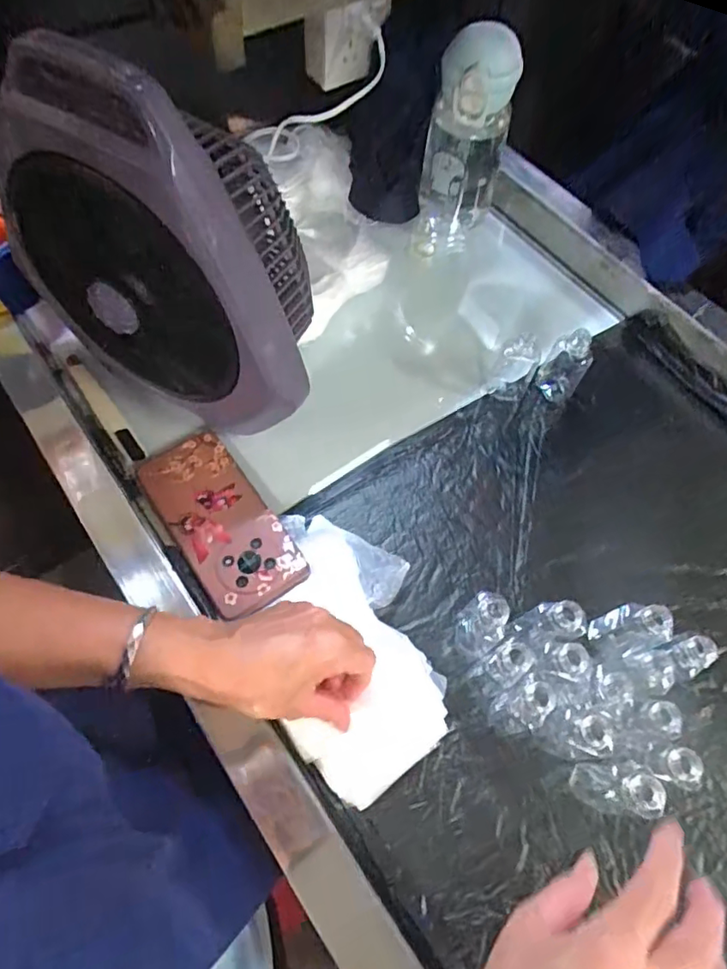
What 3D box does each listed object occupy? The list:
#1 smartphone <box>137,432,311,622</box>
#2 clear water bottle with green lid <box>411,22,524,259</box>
[{"bbox_3d":[-0.119,0.027,0.457,0.077,0.012,0.165,-32,69,-18],"label":"smartphone"},{"bbox_3d":[0.101,-0.335,0.574,0.080,0.201,0.080,13,63,3],"label":"clear water bottle with green lid"}]

